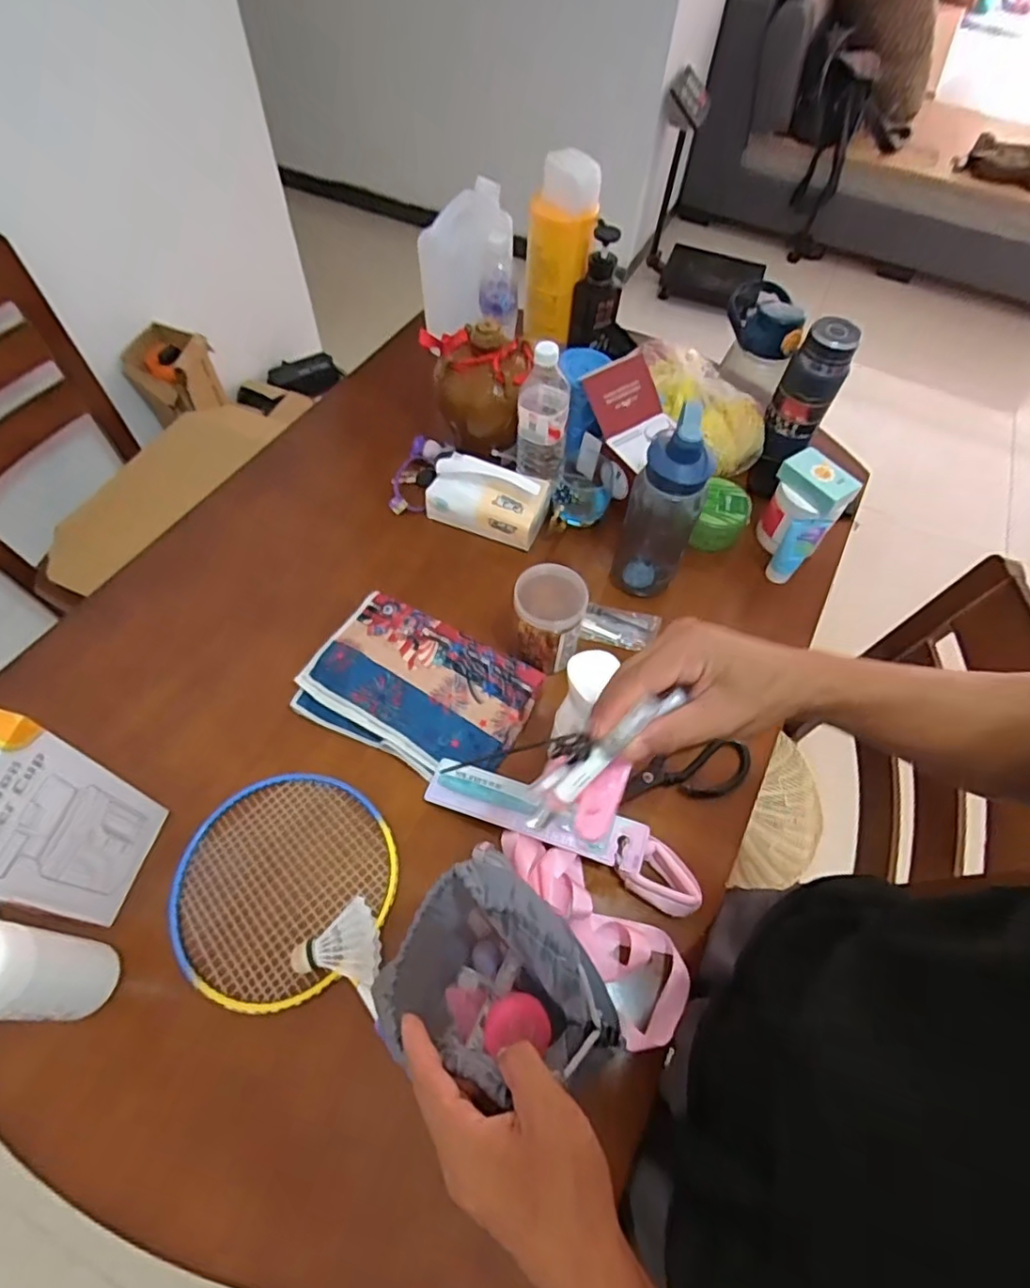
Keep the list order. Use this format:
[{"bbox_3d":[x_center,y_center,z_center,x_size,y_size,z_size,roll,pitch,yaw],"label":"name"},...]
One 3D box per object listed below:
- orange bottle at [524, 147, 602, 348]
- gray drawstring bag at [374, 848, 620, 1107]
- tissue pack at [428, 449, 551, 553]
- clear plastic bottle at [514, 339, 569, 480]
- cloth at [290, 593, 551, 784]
[{"bbox_3d":[0.071,-0.619,0.974,0.100,0.260,0.084,4,59,-1],"label":"orange bottle"},{"bbox_3d":[-0.013,0.250,0.448,0.140,0.157,0.124,39,64,19],"label":"gray drawstring bag"},{"bbox_3d":[-0.040,-0.206,0.860,0.170,0.098,0.061,15,59,6],"label":"tissue pack"},{"bbox_3d":[0.036,-0.307,0.839,0.067,0.217,0.060,8,59,1],"label":"clear plastic bottle"},{"bbox_3d":[-0.117,0.052,0.740,0.258,0.032,0.175,26,61,12],"label":"cloth"}]

